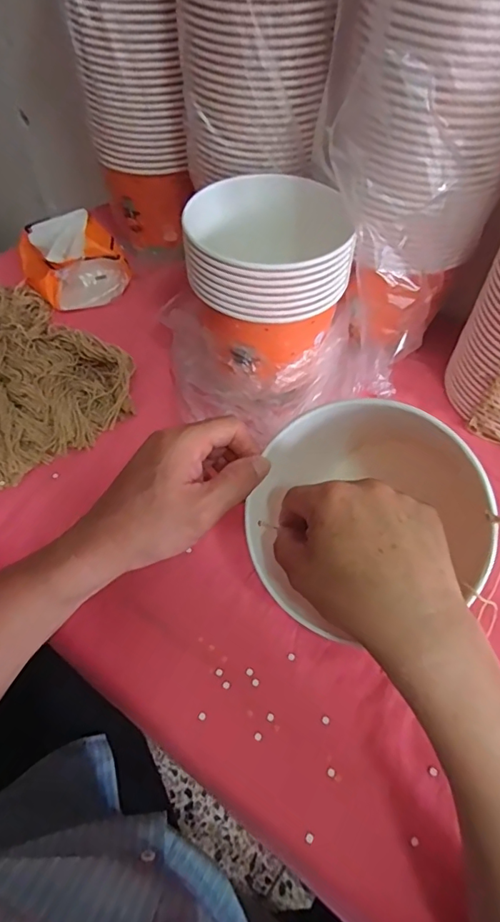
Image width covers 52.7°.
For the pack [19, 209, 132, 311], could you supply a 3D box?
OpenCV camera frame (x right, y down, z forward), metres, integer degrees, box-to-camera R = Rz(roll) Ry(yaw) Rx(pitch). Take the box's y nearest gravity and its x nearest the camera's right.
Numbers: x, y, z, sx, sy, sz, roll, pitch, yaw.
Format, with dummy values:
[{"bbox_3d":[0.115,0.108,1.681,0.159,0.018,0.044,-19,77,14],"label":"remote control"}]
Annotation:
[{"bbox_3d":[-0.241,-0.275,0.675,0.116,0.083,0.137,-30,59,-20],"label":"pack"}]

